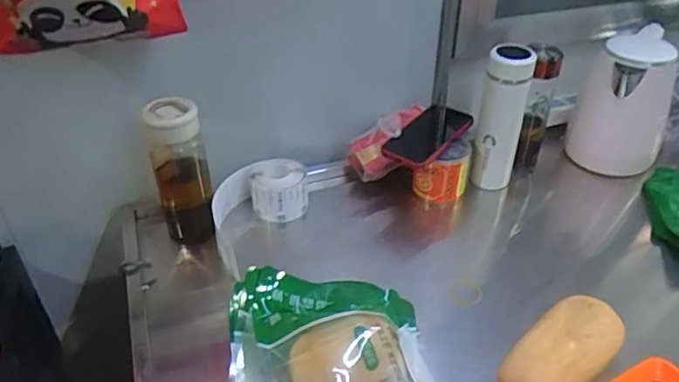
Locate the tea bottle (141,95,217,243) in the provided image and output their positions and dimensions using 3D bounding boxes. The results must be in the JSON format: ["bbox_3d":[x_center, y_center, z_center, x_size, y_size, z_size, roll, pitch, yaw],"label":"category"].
[{"bbox_3d":[-0.223,-0.020,0.804,0.074,0.218,0.064,-10,38,-14],"label":"tea bottle"}]

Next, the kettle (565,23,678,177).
[{"bbox_3d":[0.484,-0.150,0.965,0.136,0.200,0.168,20,41,24],"label":"kettle"}]

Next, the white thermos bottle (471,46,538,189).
[{"bbox_3d":[0.251,-0.106,0.888,0.067,0.223,0.058,10,38,13],"label":"white thermos bottle"}]

